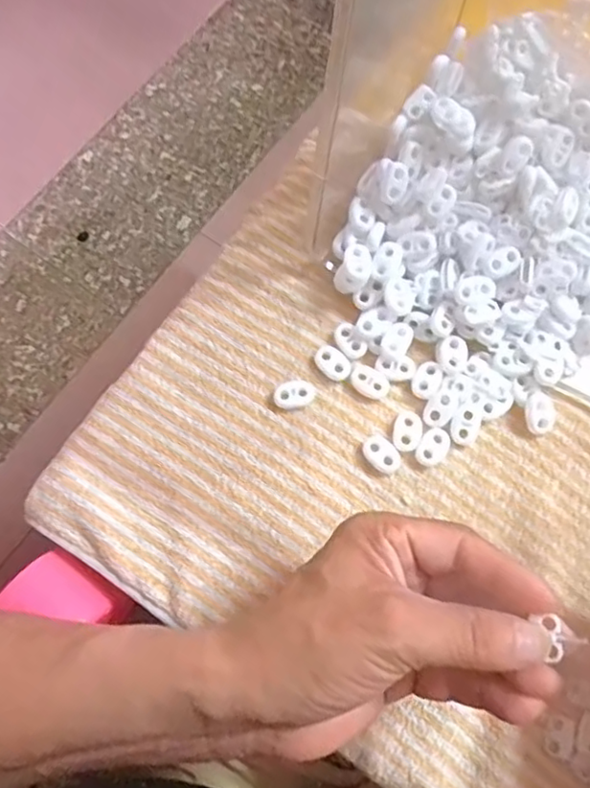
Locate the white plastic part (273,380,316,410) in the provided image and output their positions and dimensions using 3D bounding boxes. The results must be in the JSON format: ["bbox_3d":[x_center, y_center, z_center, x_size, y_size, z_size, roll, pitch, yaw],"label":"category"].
[{"bbox_3d":[0.000,0.000,0.356,0.024,0.007,0.016,-13,74,-3],"label":"white plastic part"}]

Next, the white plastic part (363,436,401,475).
[{"bbox_3d":[0.048,0.033,0.345,0.015,0.004,0.021,-41,77,-10],"label":"white plastic part"}]

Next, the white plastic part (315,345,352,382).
[{"bbox_3d":[0.022,-0.018,0.361,0.023,0.005,0.016,42,79,12],"label":"white plastic part"}]

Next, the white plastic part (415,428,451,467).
[{"bbox_3d":[0.076,0.030,0.345,0.016,0.004,0.022,28,76,9],"label":"white plastic part"}]

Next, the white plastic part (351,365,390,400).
[{"bbox_3d":[0.043,-0.007,0.357,0.022,0.004,0.015,37,78,11],"label":"white plastic part"}]

